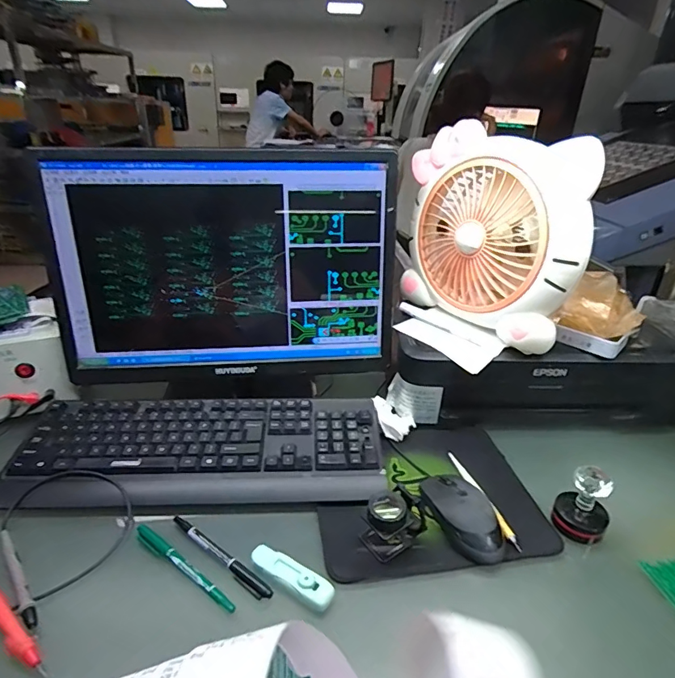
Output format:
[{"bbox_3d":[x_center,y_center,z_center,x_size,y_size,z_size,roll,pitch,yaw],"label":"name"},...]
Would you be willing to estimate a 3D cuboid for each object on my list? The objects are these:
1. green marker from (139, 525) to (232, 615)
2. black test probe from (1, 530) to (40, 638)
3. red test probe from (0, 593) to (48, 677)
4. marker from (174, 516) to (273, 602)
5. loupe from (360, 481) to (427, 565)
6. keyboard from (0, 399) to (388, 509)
[{"bbox_3d":[-0.151,0.221,0.439,0.136,0.013,0.015,20,32,31],"label":"green marker"},{"bbox_3d":[-0.292,0.222,0.415,0.013,0.012,0.131,-20,34,-36],"label":"black test probe"},{"bbox_3d":[-0.284,0.234,0.382,0.142,0.017,0.016,21,32,32],"label":"red test probe"},{"bbox_3d":[-0.117,0.215,0.450,0.138,0.010,0.013,20,32,32],"label":"marker"},{"bbox_3d":[0.058,0.185,0.469,0.066,0.053,0.046,-16,32,-30],"label":"loupe"},{"bbox_3d":[-0.165,0.135,0.562,0.440,0.036,0.157,0,27,-3],"label":"keyboard"}]

